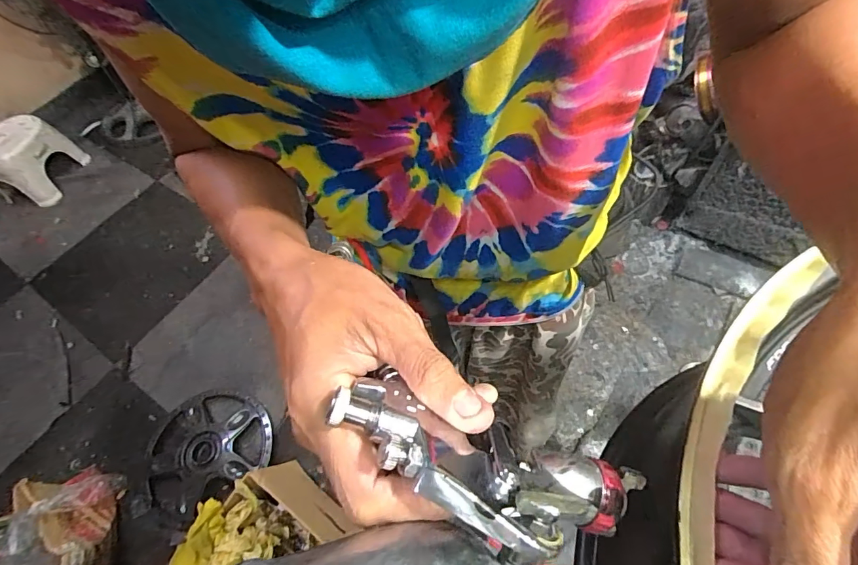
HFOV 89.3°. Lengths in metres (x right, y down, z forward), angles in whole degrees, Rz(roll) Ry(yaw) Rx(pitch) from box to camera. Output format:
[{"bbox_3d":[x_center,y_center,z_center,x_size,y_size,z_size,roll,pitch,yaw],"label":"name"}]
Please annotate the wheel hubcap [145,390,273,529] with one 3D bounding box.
[{"bbox_3d":[-0.627,0.452,1.209,0.336,0.069,0.309,-2,60,3],"label":"wheel hubcap"}]

